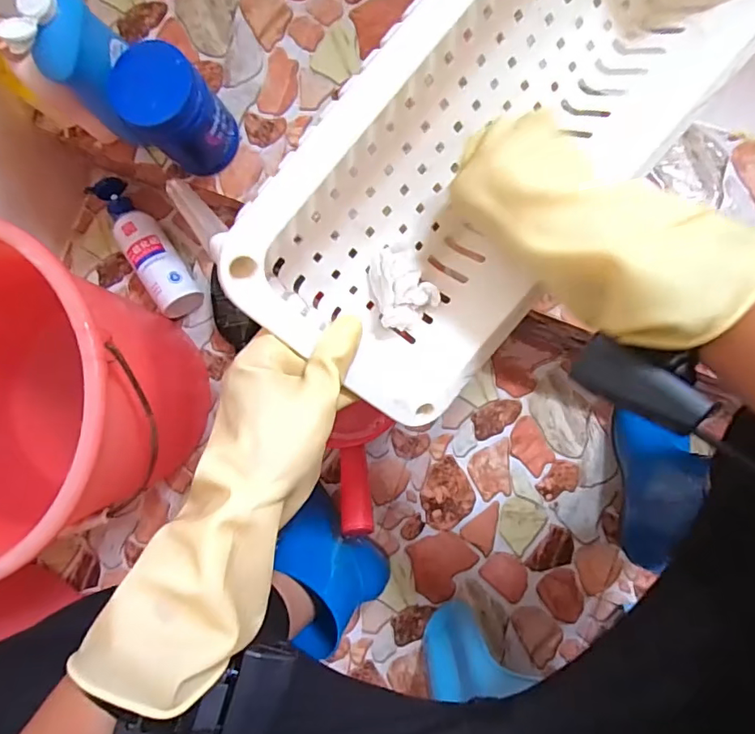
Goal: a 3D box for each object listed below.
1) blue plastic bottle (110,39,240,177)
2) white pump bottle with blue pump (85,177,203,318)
[{"bbox_3d":[-0.223,-0.283,0.569,0.095,0.142,0.085,40,93,7],"label":"blue plastic bottle"},{"bbox_3d":[-0.337,-0.187,0.738,0.062,0.074,0.233,-34,84,5],"label":"white pump bottle with blue pump"}]

